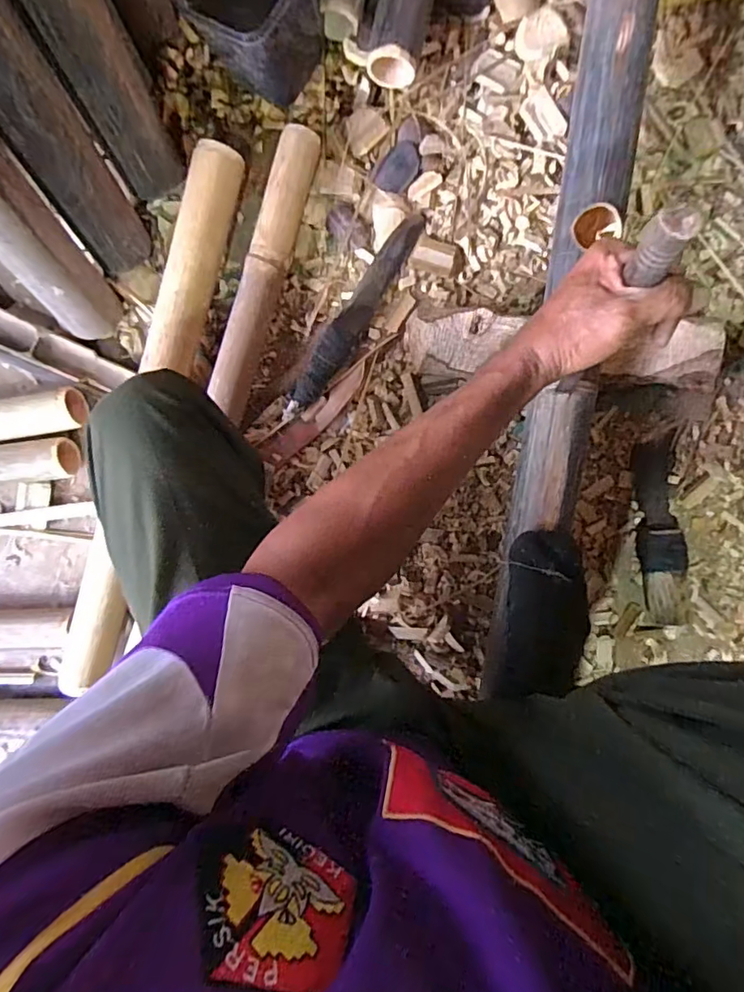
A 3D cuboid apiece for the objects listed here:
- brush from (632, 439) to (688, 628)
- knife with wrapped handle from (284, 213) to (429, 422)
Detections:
[{"bbox_3d":[0.340,0.039,0.642,0.049,0.049,0.220,-1,82,4],"label":"brush"},{"bbox_3d":[-0.023,-0.213,0.652,0.038,0.021,0.276,32,96,1],"label":"knife with wrapped handle"}]

